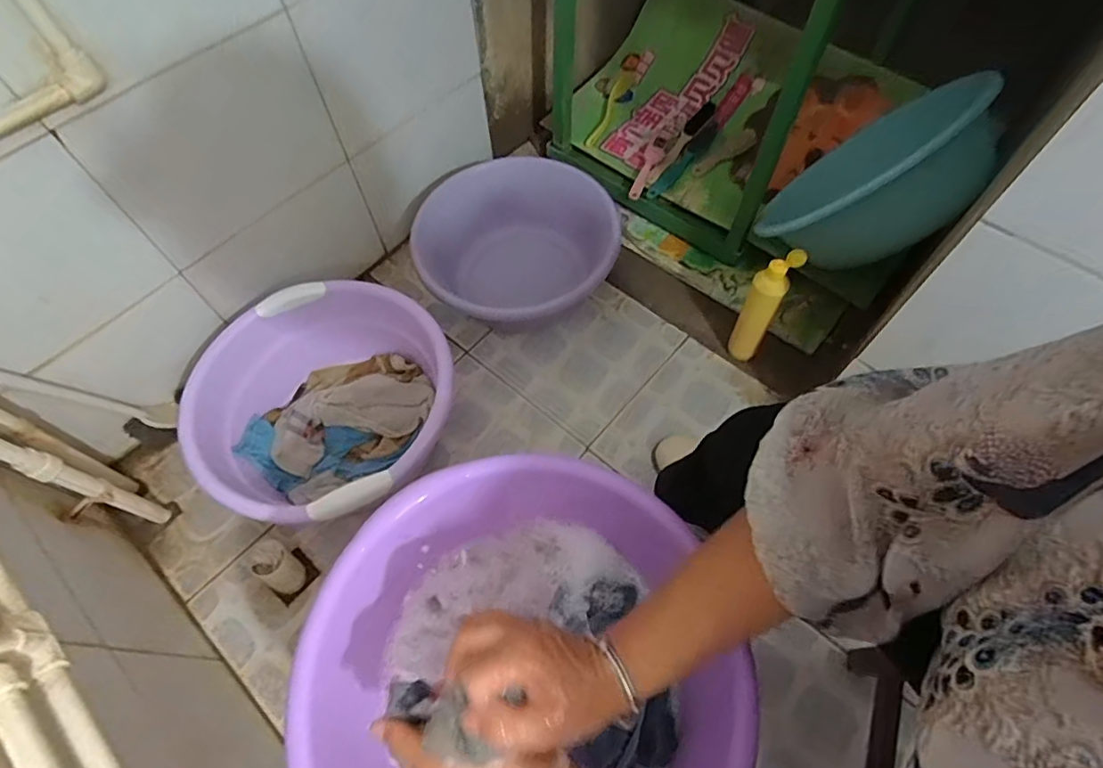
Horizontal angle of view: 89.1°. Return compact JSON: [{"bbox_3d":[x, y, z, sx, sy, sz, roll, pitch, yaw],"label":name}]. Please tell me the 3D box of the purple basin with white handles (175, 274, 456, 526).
[{"bbox_3d":[-0.342,0.046,0.900,0.372,0.177,0.376,0,62,0],"label":"purple basin with white handles"}]

